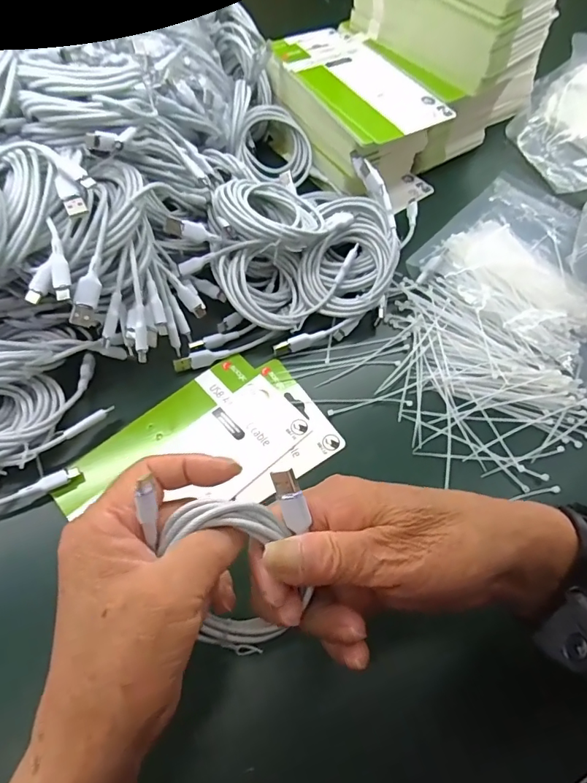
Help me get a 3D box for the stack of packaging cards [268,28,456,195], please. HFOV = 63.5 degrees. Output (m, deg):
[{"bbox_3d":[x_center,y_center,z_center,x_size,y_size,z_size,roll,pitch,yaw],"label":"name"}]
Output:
[{"bbox_3d":[0.057,-0.304,0.524,0.111,0.092,0.201,-28,65,-18],"label":"stack of packaging cards"}]

